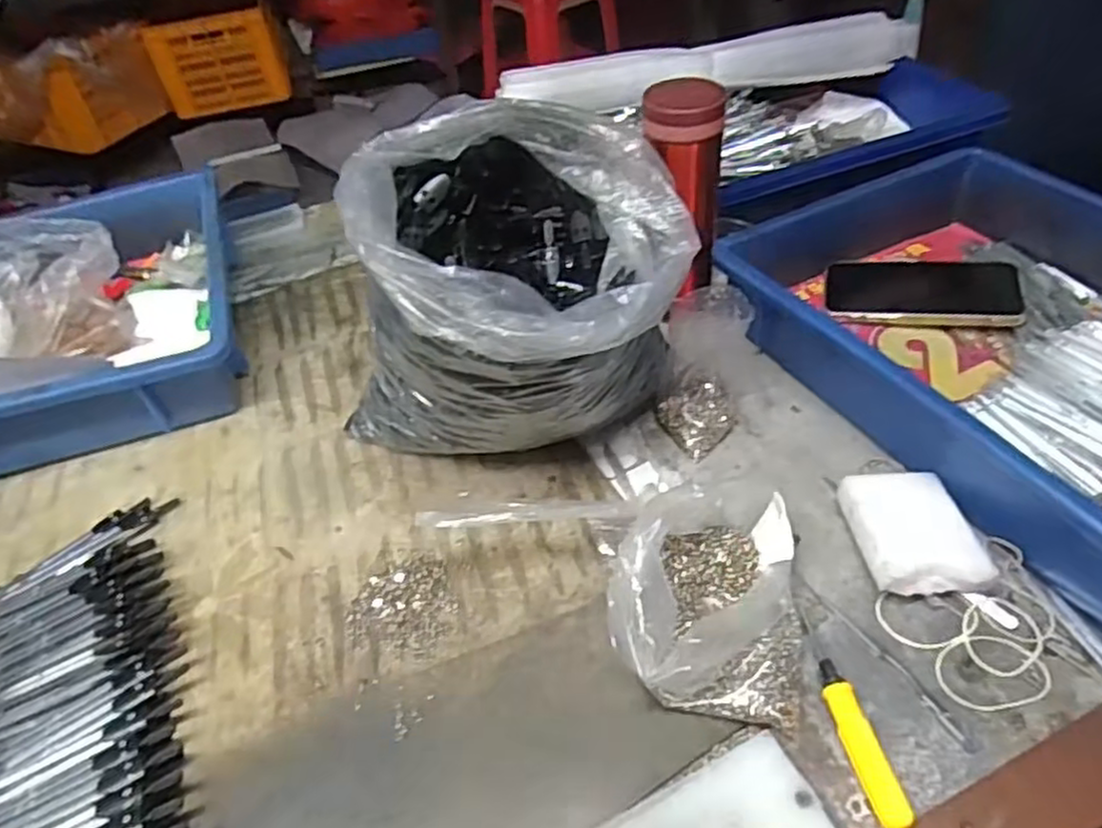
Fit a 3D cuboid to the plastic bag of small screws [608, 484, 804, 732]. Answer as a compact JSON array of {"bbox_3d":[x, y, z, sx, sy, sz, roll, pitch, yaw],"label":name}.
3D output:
[{"bbox_3d":[0.088,0.096,0.419,0.109,0.055,0.139,3,45,11],"label":"plastic bag of small screws"}]

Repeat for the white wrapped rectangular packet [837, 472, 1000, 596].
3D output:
[{"bbox_3d":[0.220,0.074,0.444,0.064,0.035,0.079,-4,45,3],"label":"white wrapped rectangular packet"}]

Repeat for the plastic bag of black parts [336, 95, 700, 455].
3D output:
[{"bbox_3d":[-0.024,-0.070,0.465,0.181,0.200,0.185,-35,52,-26],"label":"plastic bag of black parts"}]

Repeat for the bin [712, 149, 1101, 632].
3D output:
[{"bbox_3d":[0.339,-0.044,0.516,0.281,0.097,0.466,-24,47,-16],"label":"bin"}]

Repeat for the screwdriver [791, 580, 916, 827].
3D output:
[{"bbox_3d":[0.154,0.149,0.388,0.016,0.013,0.135,-9,45,-2],"label":"screwdriver"}]

